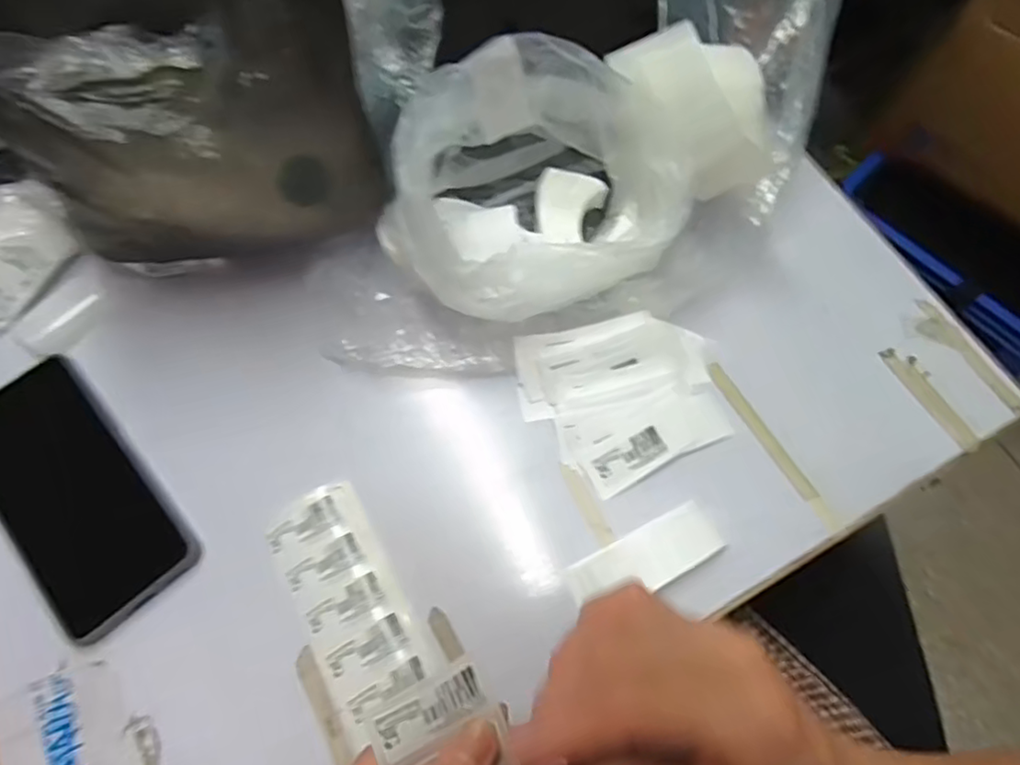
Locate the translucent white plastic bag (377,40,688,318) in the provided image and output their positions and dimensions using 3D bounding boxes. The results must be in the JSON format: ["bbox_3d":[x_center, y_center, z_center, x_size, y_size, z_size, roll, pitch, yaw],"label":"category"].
[{"bbox_3d":[0.017,-0.106,0.353,0.159,0.103,0.109,-20,70,-8],"label":"translucent white plastic bag"}]

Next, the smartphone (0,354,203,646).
[{"bbox_3d":[-0.255,0.061,0.364,0.078,0.010,0.166,-39,73,-14],"label":"smartphone"}]

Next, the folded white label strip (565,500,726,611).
[{"bbox_3d":[0.077,0.101,0.353,0.088,0.006,0.035,-26,89,-9],"label":"folded white label strip"}]

